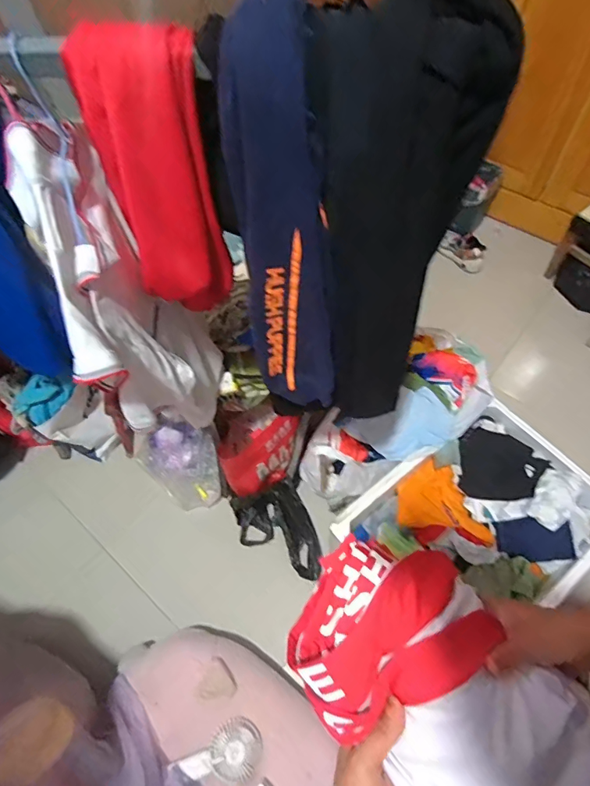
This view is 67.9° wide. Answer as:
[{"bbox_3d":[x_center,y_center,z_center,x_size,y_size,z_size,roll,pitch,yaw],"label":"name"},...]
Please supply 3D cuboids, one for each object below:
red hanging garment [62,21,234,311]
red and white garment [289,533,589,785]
[{"bbox_3d":[-0.148,-0.235,0.518,0.120,0.285,0.121,-19,61,-8],"label":"red hanging garment"},{"bbox_3d":[0.125,0.240,0.363,0.169,0.073,0.259,-40,65,-18],"label":"red and white garment"}]

